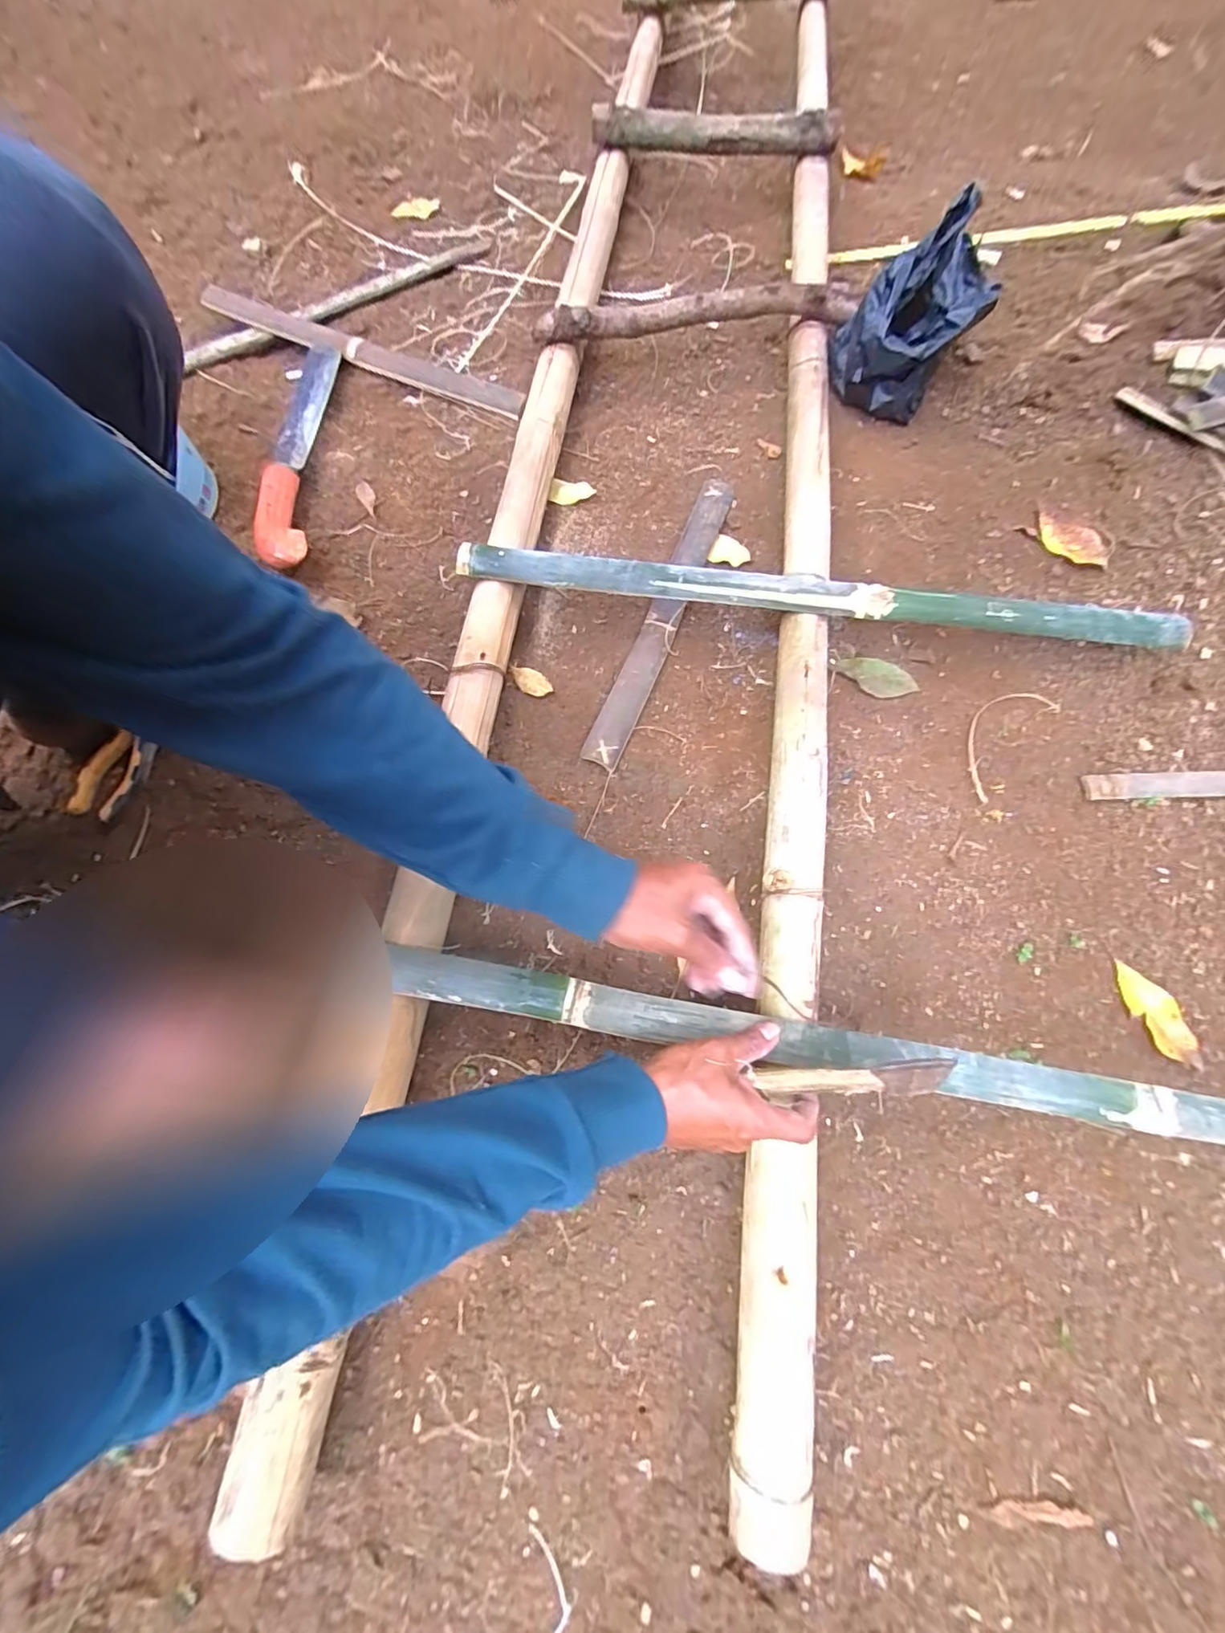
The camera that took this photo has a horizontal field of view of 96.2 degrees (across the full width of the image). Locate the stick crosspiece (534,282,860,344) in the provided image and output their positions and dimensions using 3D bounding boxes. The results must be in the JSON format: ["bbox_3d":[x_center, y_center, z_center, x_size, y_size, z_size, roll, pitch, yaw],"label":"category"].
[{"bbox_3d":[0.102,-0.631,0.690,0.390,0.051,0.048,-2,70,-2],"label":"stick crosspiece"}]

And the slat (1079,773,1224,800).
[{"bbox_3d":[0.599,-0.033,0.566,0.229,0.014,0.025,-1,71,-3],"label":"slat"}]

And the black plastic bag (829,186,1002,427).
[{"bbox_3d":[0.357,-0.595,0.661,0.151,0.145,0.140,26,72,8],"label":"black plastic bag"}]

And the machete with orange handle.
[{"bbox_3d":[-0.393,-0.461,0.687,0.054,0.035,0.375,-2,71,-3],"label":"machete with orange handle"}]

